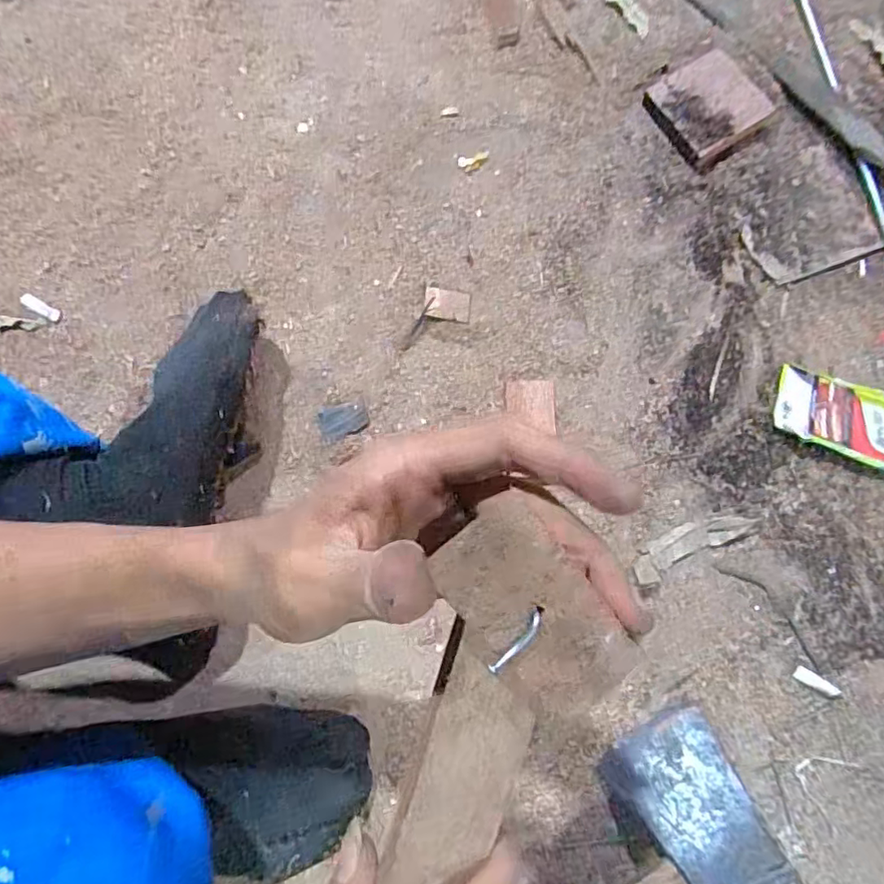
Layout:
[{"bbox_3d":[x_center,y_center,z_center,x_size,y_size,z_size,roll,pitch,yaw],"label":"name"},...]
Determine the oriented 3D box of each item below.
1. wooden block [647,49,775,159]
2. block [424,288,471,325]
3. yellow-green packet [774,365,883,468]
[{"bbox_3d":[0.226,-0.288,0.504,0.081,0.018,0.080,-33,80,-7],"label":"wooden block"},{"bbox_3d":[0.004,-0.107,0.464,0.036,0.007,0.026,6,77,1],"label":"block"},{"bbox_3d":[0.306,-0.017,0.444,0.104,0.016,0.061,16,78,3],"label":"yellow-green packet"}]

